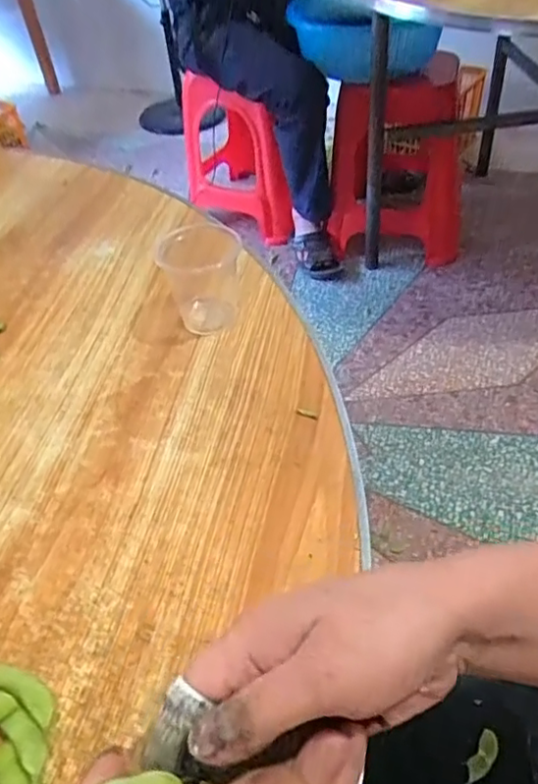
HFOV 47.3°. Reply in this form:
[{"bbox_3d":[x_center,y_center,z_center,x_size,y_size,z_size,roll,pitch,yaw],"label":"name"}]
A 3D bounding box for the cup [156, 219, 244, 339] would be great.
[{"bbox_3d":[-0.052,-0.100,0.502,0.074,0.066,0.086,-11,45,-6],"label":"cup"}]

